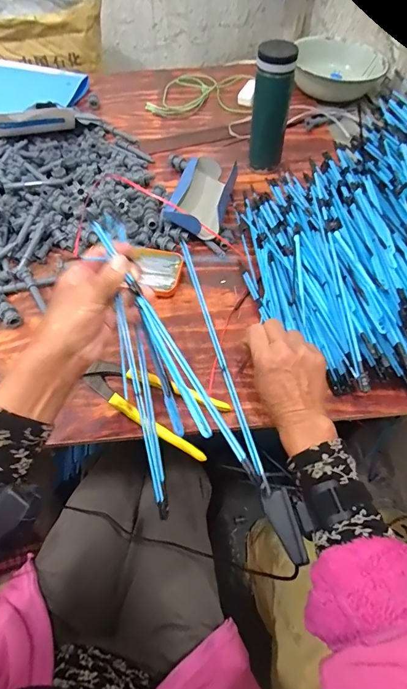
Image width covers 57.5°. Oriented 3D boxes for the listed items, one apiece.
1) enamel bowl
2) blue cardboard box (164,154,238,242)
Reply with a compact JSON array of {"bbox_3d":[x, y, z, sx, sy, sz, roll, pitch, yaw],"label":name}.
[{"bbox_3d":[0.306,-0.617,0.833,0.215,0.059,0.186,5,59,5],"label":"enamel bowl"},{"bbox_3d":[0.005,-0.247,0.612,0.095,0.063,0.186,9,59,7],"label":"blue cardboard box"}]

